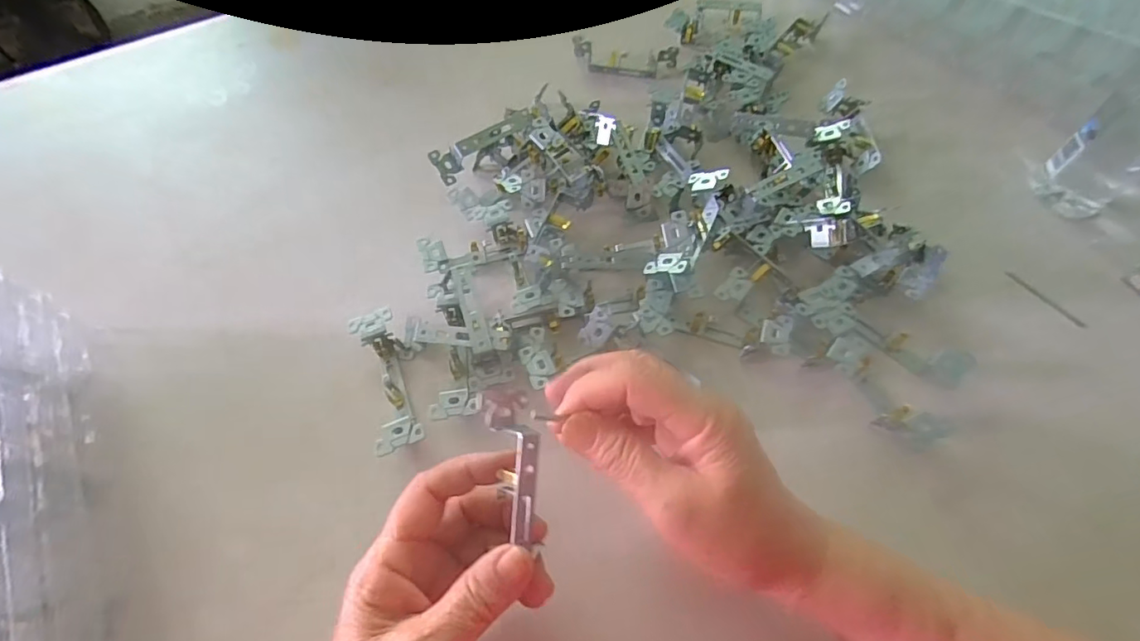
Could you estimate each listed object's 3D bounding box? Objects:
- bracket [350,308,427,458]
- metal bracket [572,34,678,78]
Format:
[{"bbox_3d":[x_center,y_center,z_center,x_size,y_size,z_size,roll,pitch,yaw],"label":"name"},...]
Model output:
[{"bbox_3d":[-0.125,0.042,0.379,0.031,0.022,0.103,-19,62,-9],"label":"bracket"},{"bbox_3d":[0.053,-0.264,0.545,0.105,0.022,0.030,9,62,7],"label":"metal bracket"}]

